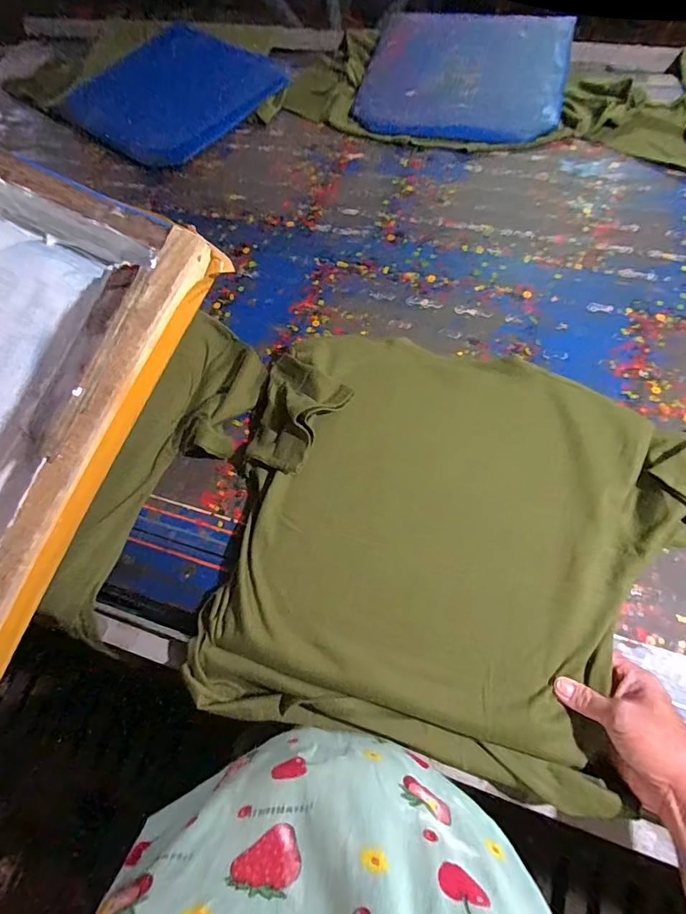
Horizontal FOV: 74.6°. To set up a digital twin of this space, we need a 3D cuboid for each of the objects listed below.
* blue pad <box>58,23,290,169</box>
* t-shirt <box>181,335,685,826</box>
[{"bbox_3d":[-0.394,-0.814,0.990,0.440,0.038,0.364,36,74,19],"label":"blue pad"},{"bbox_3d":[0.105,0.081,0.532,0.485,0.067,0.469,11,65,8],"label":"t-shirt"}]

